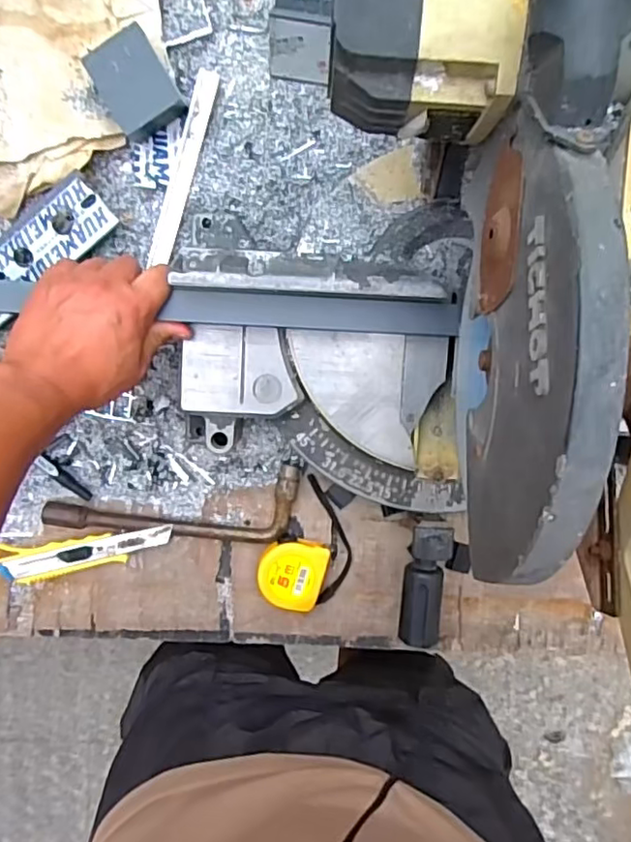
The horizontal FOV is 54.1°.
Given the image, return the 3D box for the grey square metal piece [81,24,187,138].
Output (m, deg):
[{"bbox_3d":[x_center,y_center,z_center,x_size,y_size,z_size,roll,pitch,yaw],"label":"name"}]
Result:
[{"bbox_3d":[-0.169,-0.314,0.576,0.064,0.030,0.075,-30,95,3],"label":"grey square metal piece"}]

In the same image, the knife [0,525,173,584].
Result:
[{"bbox_3d":[-0.233,0.136,0.630,0.178,0.017,0.039,-9,95,1],"label":"knife"}]

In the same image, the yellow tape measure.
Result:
[{"bbox_3d":[-0.022,0.155,0.629,0.068,0.033,0.068,8,95,-1],"label":"yellow tape measure"}]

